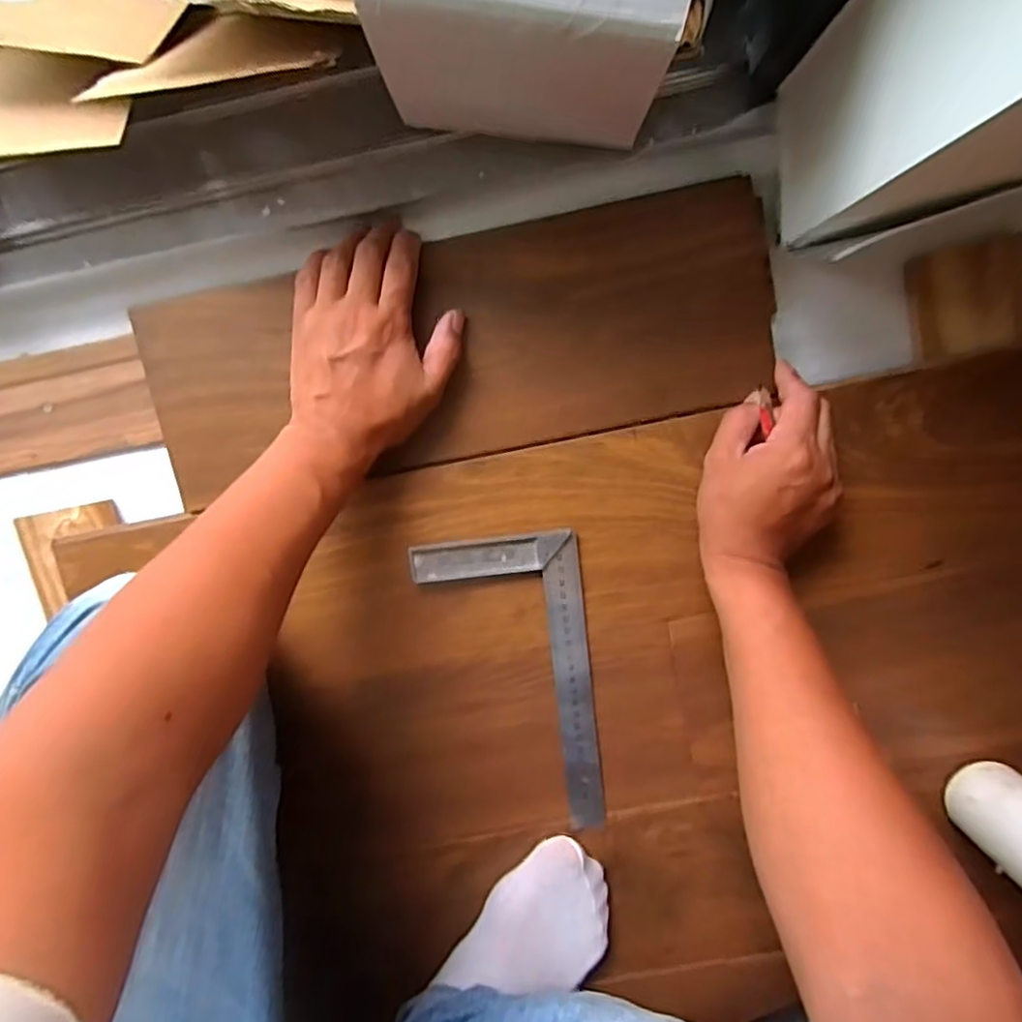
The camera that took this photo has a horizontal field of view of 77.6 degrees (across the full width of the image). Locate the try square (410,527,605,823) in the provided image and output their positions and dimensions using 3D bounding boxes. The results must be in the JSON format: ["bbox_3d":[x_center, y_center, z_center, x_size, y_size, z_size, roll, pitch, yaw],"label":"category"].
[{"bbox_3d":[0.002,0.141,0.501,0.124,0.012,0.247,-6,99,3],"label":"try square"}]

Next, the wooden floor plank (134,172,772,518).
[{"bbox_3d":[-0.039,-0.118,0.462,0.443,0.015,0.155,-9,99,3],"label":"wooden floor plank"}]

